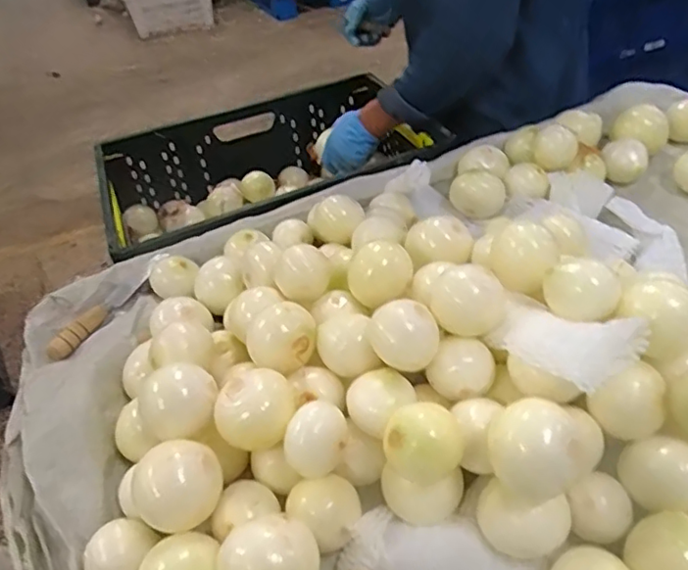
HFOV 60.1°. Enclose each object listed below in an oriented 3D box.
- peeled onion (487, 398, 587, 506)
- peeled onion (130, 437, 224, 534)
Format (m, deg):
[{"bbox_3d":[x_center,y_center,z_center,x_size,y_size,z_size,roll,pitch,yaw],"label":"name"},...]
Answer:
[{"bbox_3d":[0.167,0.142,0.510,0.067,0.060,0.071,-4,43,4],"label":"peeled onion"},{"bbox_3d":[-0.153,0.187,0.551,0.081,0.061,0.062,-35,49,-27],"label":"peeled onion"}]

